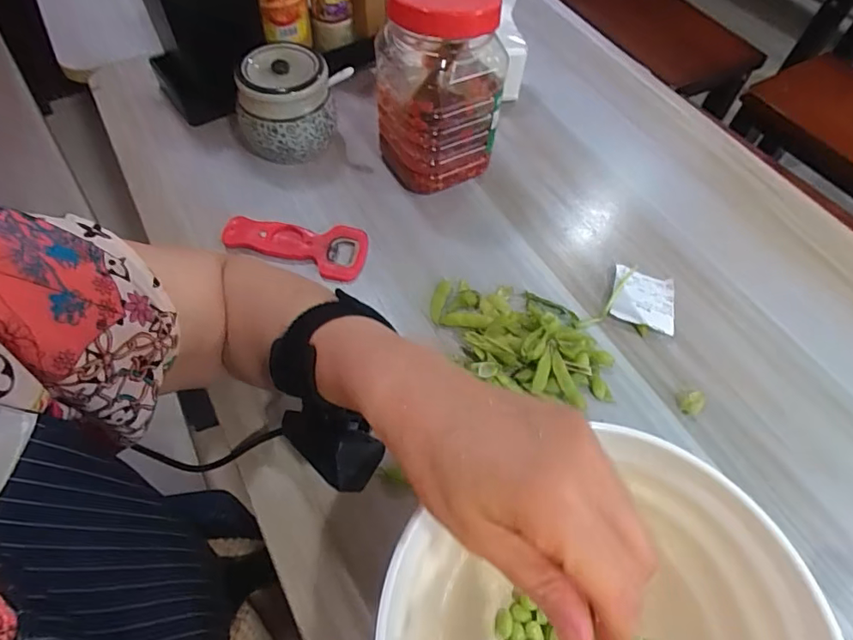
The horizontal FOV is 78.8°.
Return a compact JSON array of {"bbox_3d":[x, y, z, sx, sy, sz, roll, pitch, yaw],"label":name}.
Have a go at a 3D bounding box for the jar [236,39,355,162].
[{"bbox_3d":[-0.132,-0.202,0.505,0.090,0.088,0.077,-39,67,-21],"label":"jar"}]

